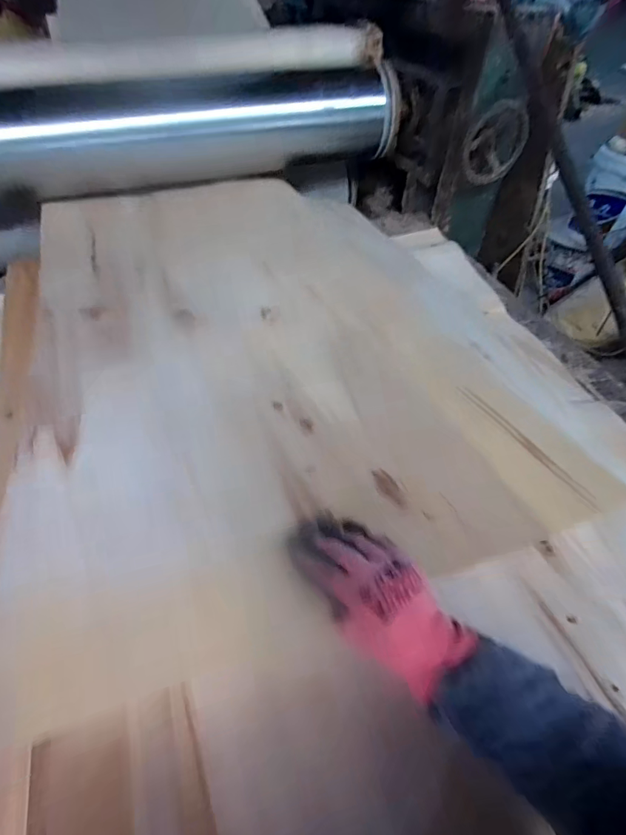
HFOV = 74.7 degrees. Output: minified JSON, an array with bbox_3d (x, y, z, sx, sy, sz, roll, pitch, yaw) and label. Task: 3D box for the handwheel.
[{"bbox_3d":[0.416,-0.634,0.953,0.157,0.166,0.055,-18,58,-11],"label":"handwheel"}]

